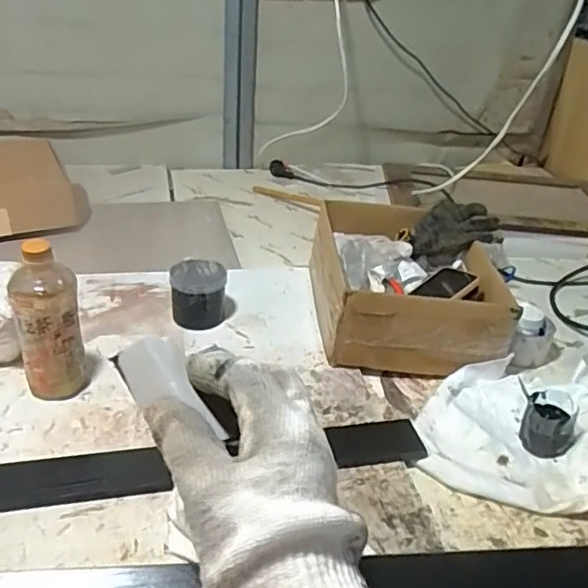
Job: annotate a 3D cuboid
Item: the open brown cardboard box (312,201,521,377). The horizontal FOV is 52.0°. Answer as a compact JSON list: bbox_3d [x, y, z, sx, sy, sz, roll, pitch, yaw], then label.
[{"bbox_3d":[0.164,-0.023,0.935,0.261,0.123,0.324,4,31,-2],"label":"open brown cardboard box"}]

